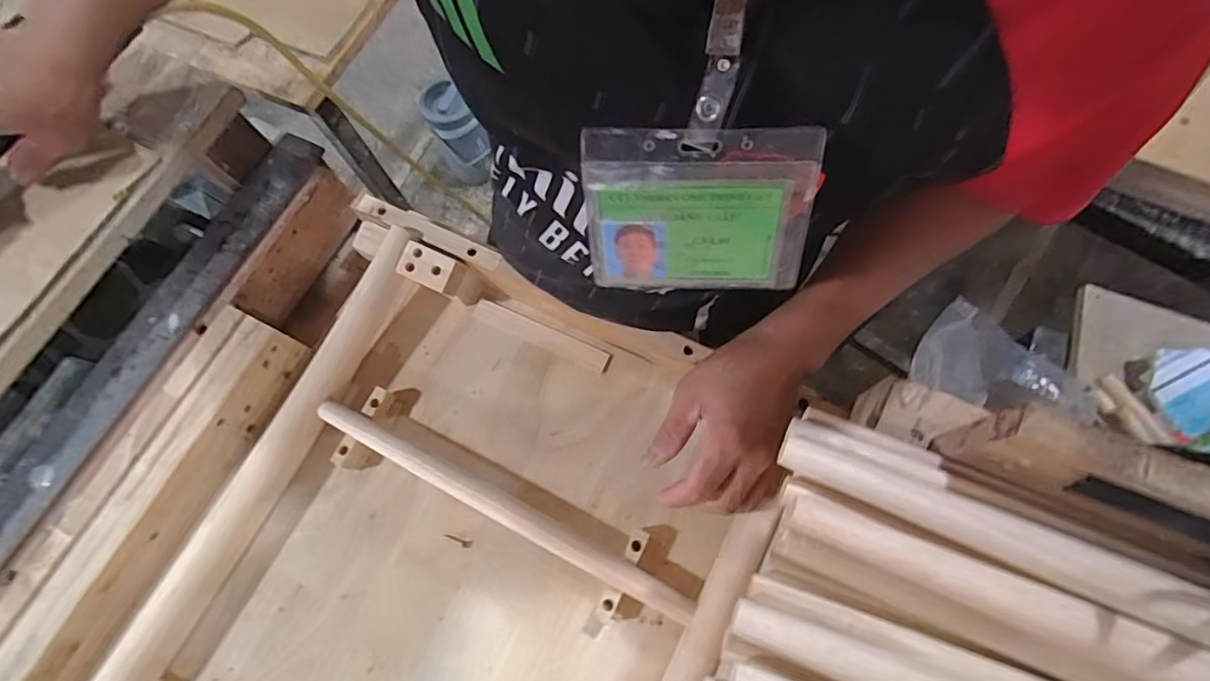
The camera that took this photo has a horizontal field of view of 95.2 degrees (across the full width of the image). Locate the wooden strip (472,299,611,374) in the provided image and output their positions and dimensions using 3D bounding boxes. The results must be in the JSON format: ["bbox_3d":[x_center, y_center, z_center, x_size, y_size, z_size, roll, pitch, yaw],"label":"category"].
[{"bbox_3d":[-0.069,-0.006,0.587,0.156,0.004,0.023,24,73,11],"label":"wooden strip"}]

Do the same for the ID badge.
[{"bbox_3d":[0.042,-0.057,0.257,0.101,0.085,0.005,2,45,8],"label":"ID badge"}]

